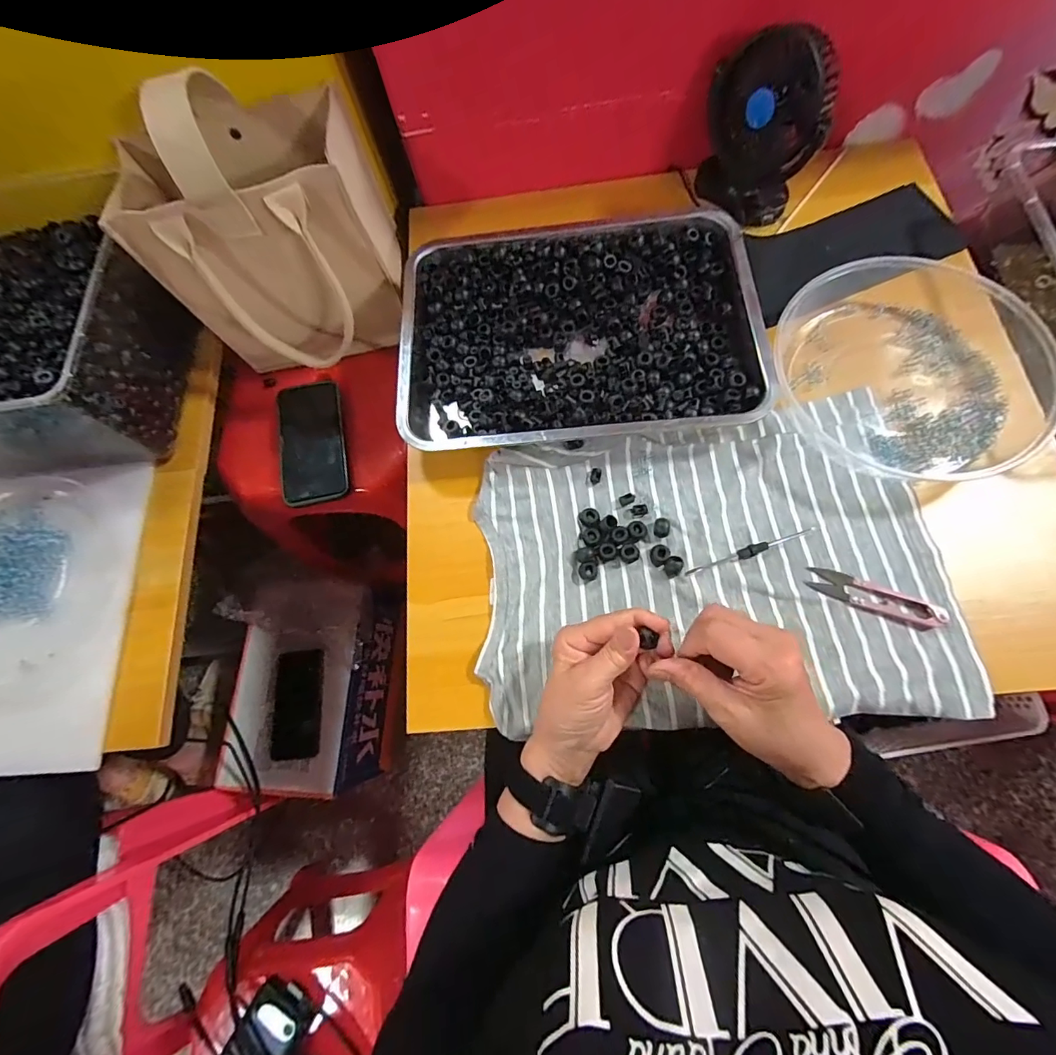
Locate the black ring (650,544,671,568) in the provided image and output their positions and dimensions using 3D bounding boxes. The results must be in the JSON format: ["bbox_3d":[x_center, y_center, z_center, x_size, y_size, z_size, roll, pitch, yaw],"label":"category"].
[{"bbox_3d":[0.115,0.024,0.408,0.016,0.007,0.019,36,79,14],"label":"black ring"}]

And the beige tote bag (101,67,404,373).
[{"bbox_3d":[-0.268,-0.290,0.497,0.227,0.260,0.190,-12,72,2],"label":"beige tote bag"}]

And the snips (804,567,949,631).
[{"bbox_3d":[0.288,0.059,0.383,0.102,0.011,0.026,21,76,11],"label":"snips"}]

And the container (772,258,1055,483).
[{"bbox_3d":[0.351,-0.151,0.423,0.241,0.040,0.228,-20,72,-1],"label":"container"}]

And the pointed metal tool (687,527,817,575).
[{"bbox_3d":[0.195,0.020,0.403,0.119,0.009,0.010,-18,72,0],"label":"pointed metal tool"}]

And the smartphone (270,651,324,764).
[{"bbox_3d":[-0.384,0.293,0.770,0.085,0.015,0.166,-3,77,4],"label":"smartphone"}]

